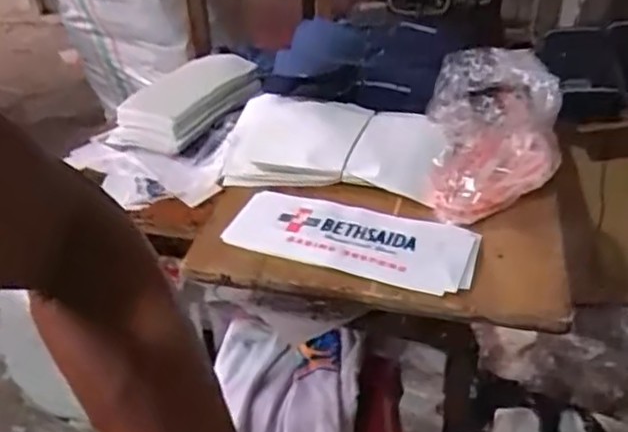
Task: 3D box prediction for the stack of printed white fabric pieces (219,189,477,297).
[{"bbox_3d":[0.040,0.022,0.734,0.273,0.012,0.116,11,37,18],"label":"stack of printed white fabric pieces"}]

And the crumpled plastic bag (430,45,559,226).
[{"bbox_3d":[0.214,-0.099,0.784,0.156,0.142,0.187,11,37,18],"label":"crumpled plastic bag"}]

